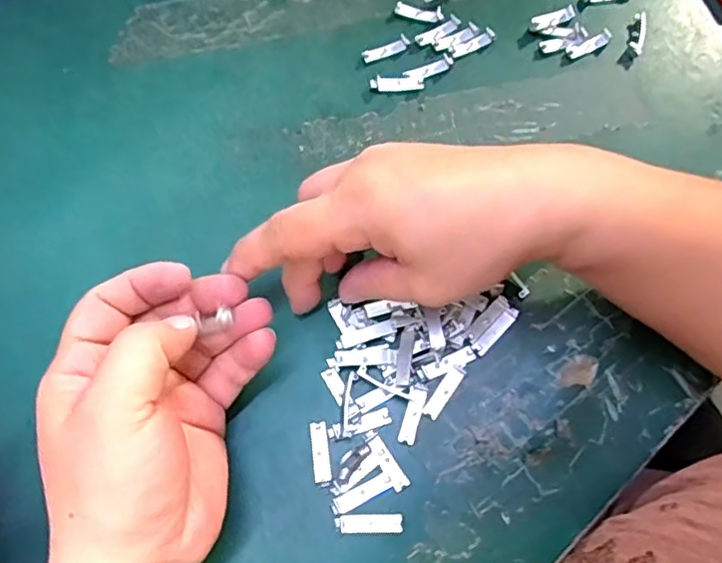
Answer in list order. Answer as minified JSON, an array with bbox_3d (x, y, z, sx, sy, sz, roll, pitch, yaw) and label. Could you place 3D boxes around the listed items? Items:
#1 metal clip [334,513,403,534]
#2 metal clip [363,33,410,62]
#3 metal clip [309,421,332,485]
[{"bbox_3d":[0.004,0.105,0.260,0.029,0.004,0.008,0,70,0],"label":"metal clip"},{"bbox_3d":[0.015,-0.135,0.347,0.028,0.004,0.008,-25,72,-9],"label":"metal clip"},{"bbox_3d":[-0.018,0.077,0.268,0.007,0.004,0.027,-7,70,-3],"label":"metal clip"}]

